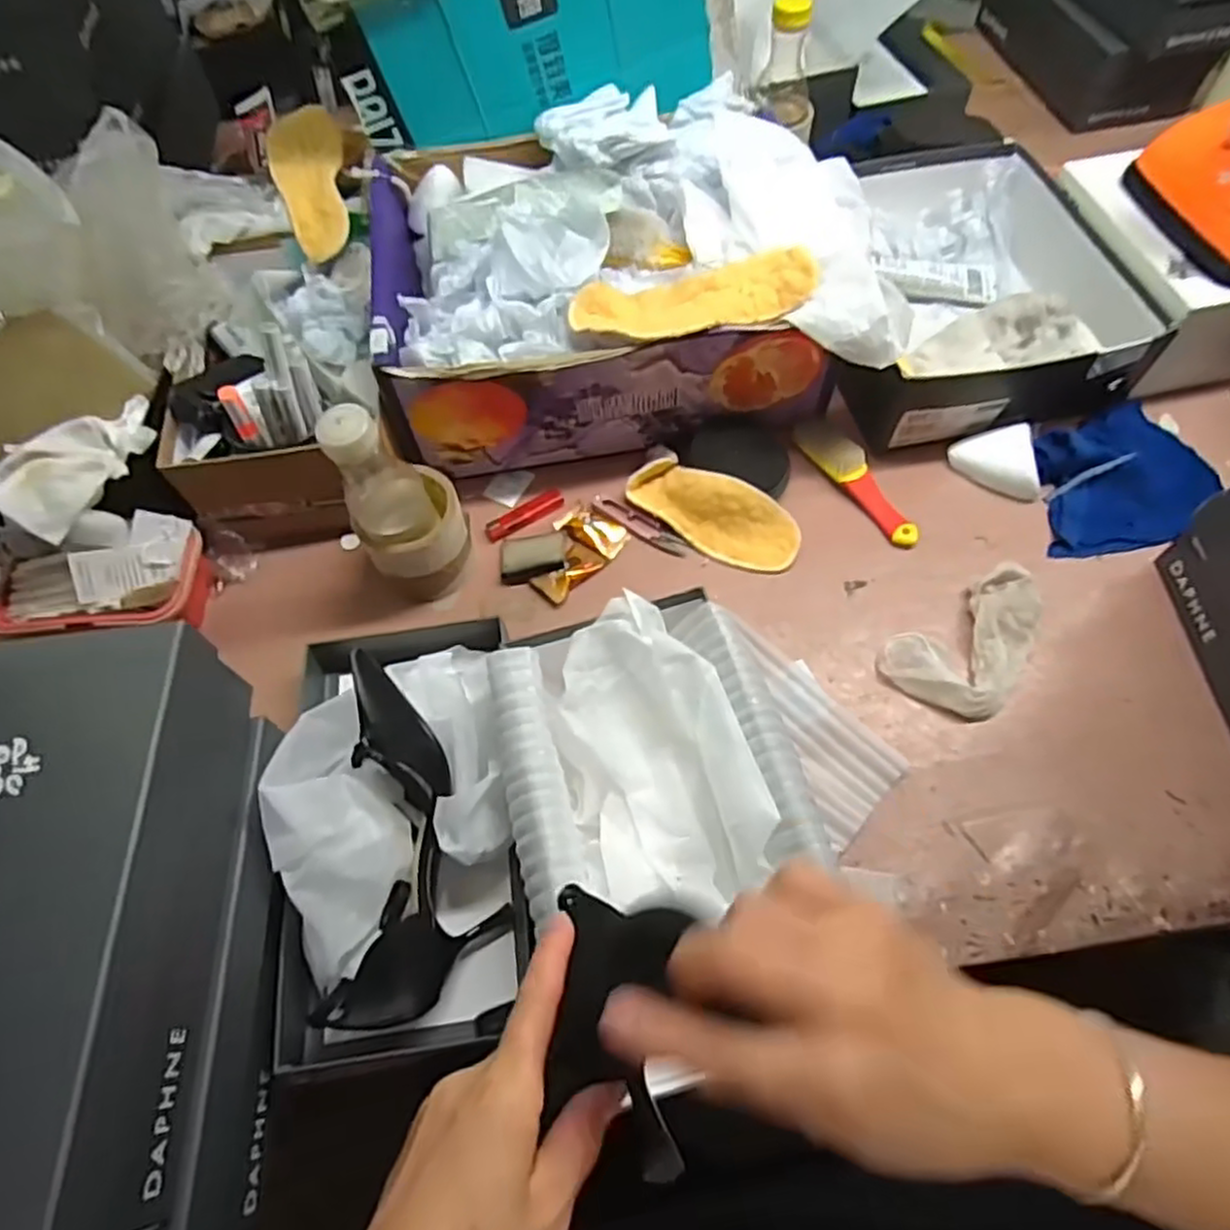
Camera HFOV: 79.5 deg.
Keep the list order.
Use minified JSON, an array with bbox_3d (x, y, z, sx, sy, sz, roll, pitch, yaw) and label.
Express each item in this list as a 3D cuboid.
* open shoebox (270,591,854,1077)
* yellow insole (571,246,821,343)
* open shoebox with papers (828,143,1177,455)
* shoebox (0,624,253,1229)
[{"bbox_3d":[-0.059,0.122,0.518,0.346,0.111,0.286,-9,62,-2],"label":"open shoebox"},{"bbox_3d":[0.065,-0.261,0.611,0.201,0.027,0.069,-7,62,-1],"label":"yellow insole"},{"bbox_3d":[0.343,-0.335,0.754,0.272,0.106,0.338,-5,62,0],"label":"open shoebox with papers"},{"bbox_3d":[-0.322,0.164,0.403,0.168,0.095,0.298,-6,62,-1],"label":"shoebox"}]

